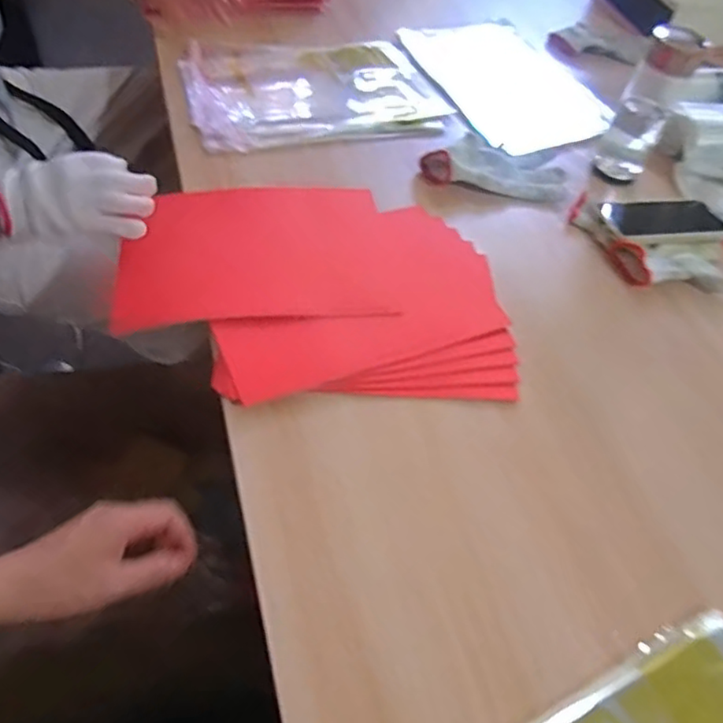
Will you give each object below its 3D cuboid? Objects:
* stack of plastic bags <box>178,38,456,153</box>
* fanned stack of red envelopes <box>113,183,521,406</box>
[{"bbox_3d":[-0.064,-0.404,0.887,0.370,0.023,0.264,-13,56,-18],"label":"stack of plastic bags"},{"bbox_3d":[-0.049,-0.087,0.650,0.392,0.036,0.288,-1,54,-9],"label":"fanned stack of red envelopes"}]

